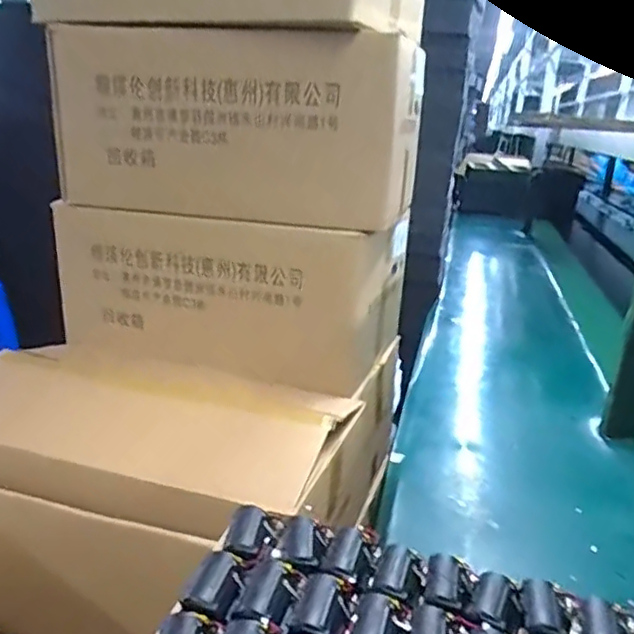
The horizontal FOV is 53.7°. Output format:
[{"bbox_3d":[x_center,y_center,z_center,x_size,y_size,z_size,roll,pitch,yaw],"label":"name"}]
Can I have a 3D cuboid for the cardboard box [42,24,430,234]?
[{"bbox_3d":[-0.114,-0.289,0.960,0.527,0.241,0.230,5,19,5],"label":"cardboard box"}]

